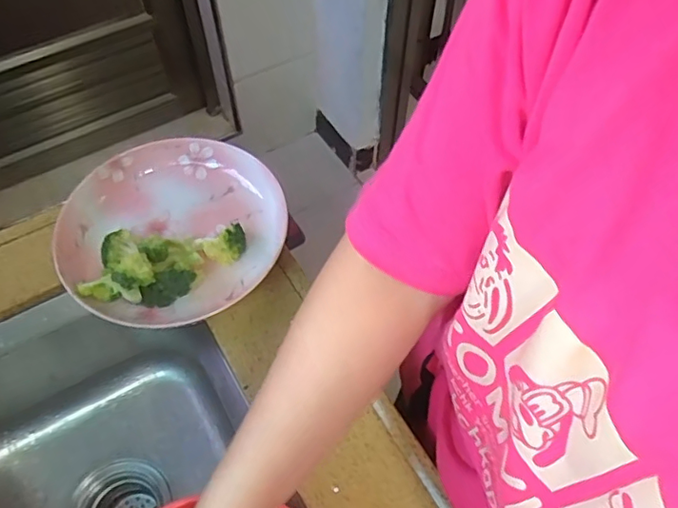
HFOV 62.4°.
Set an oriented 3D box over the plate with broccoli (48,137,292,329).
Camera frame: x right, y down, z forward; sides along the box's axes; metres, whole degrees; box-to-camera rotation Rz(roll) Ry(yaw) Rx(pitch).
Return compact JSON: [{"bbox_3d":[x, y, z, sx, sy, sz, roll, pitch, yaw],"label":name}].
[{"bbox_3d":[-0.155,-0.027,0.524,0.202,0.047,0.194,1,57,-1],"label":"plate with broccoli"}]

